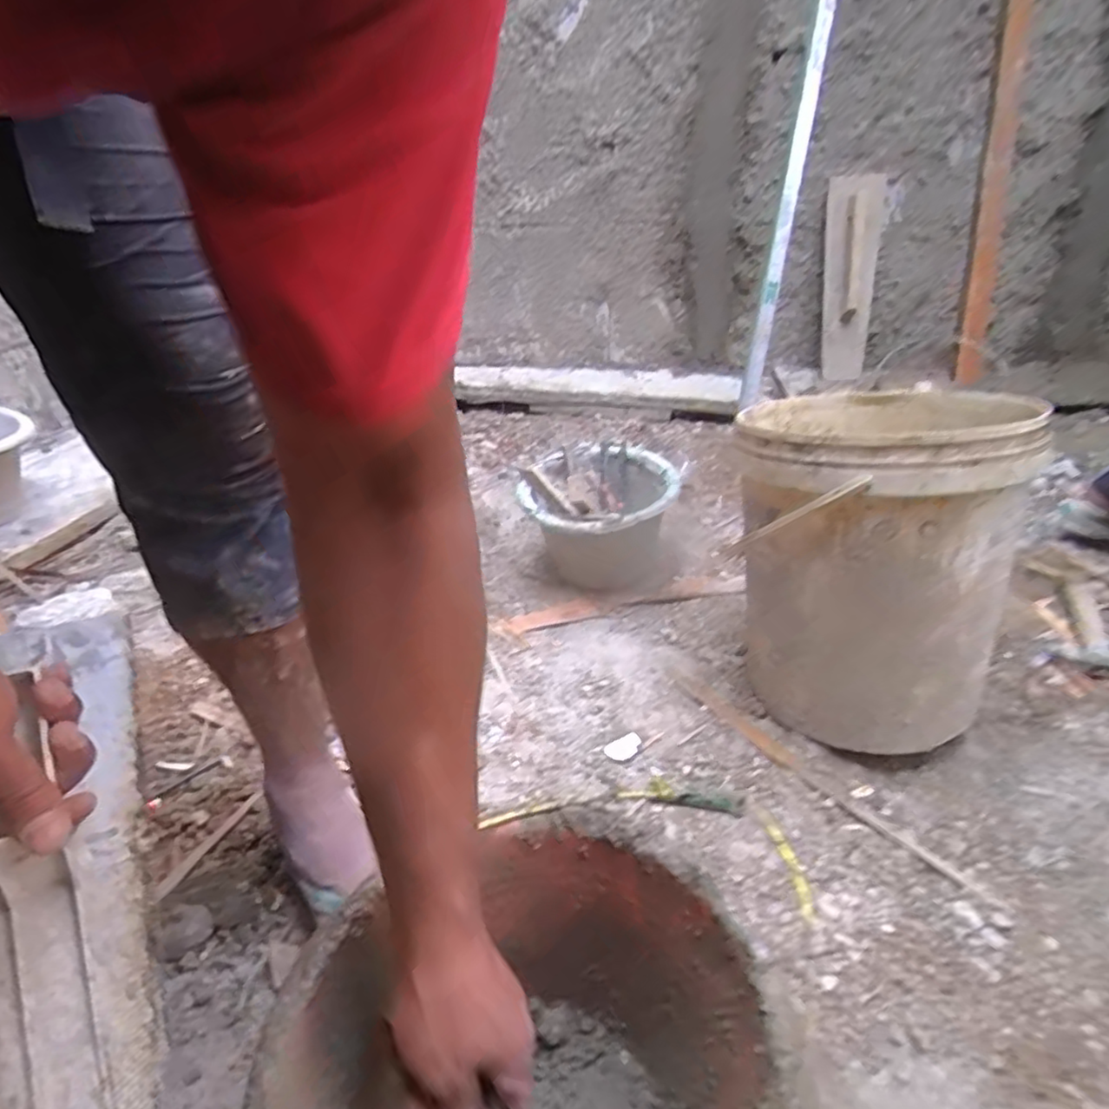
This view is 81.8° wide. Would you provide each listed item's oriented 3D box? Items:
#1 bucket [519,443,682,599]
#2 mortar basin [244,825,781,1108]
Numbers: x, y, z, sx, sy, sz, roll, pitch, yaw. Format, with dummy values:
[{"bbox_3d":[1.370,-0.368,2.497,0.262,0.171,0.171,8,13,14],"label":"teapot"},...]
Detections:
[{"bbox_3d":[0.086,-0.048,1.058,0.220,0.187,0.227,-5,31,-7],"label":"bucket"},{"bbox_3d":[-0.015,0.341,0.397,0.253,0.210,0.270,-1,31,1],"label":"mortar basin"}]

